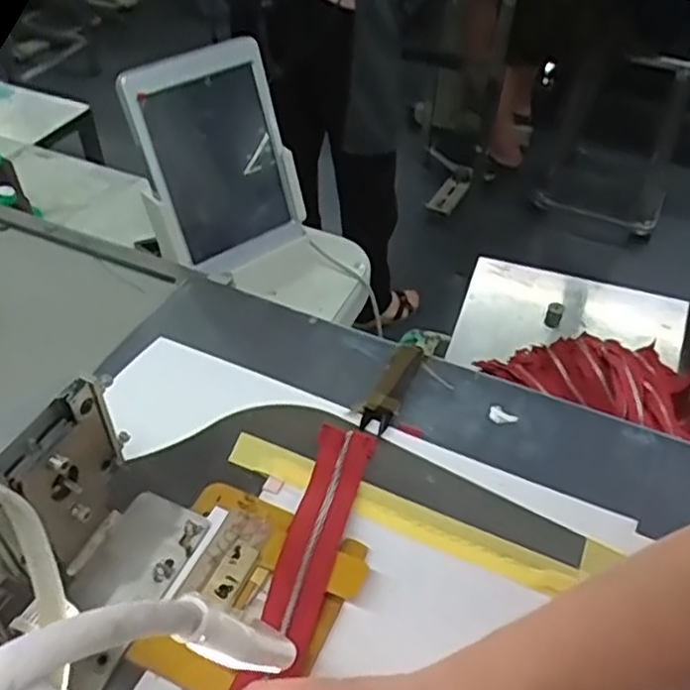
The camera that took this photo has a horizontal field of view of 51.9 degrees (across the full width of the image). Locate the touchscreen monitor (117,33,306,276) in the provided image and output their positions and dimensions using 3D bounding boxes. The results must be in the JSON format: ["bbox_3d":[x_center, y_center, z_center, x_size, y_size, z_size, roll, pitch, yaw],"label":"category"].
[{"bbox_3d":[-0.134,-0.184,0.729,0.160,0.222,0.033,-31,34,-27],"label":"touchscreen monitor"}]

